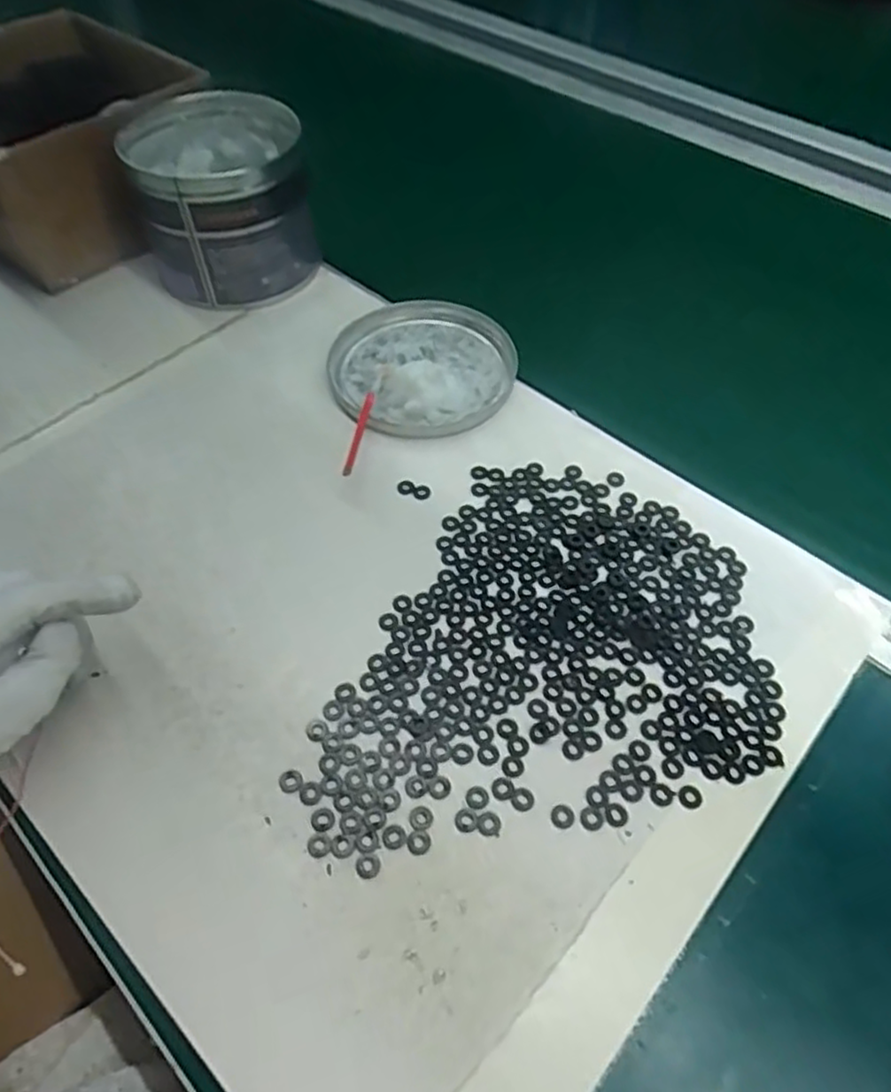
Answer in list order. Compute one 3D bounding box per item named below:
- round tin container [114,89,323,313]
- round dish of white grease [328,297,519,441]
[{"bbox_3d":[-0.172,-0.267,0.557,0.126,0.113,0.126,-15,54,-10],"label":"round tin container"},{"bbox_3d":[-0.014,-0.133,0.505,0.133,0.019,0.131,-1,53,1],"label":"round dish of white grease"}]

